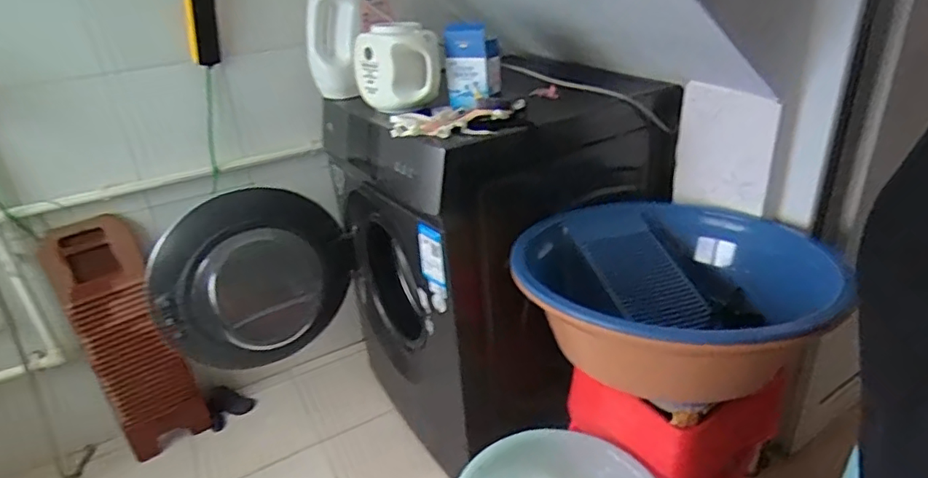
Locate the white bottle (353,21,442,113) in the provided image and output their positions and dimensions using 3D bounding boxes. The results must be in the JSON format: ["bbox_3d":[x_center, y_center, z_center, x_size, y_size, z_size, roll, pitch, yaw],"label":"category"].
[{"bbox_3d":[-0.131,-0.346,1.152,0.153,0.151,0.108,20,35,38],"label":"white bottle"}]

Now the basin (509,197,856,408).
[{"bbox_3d":[0.319,0.075,0.943,0.449,0.157,0.456,-3,27,2],"label":"basin"}]

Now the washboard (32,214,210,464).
[{"bbox_3d":[-0.879,0.263,1.523,0.198,0.648,0.024,-23,22,-26],"label":"washboard"}]

